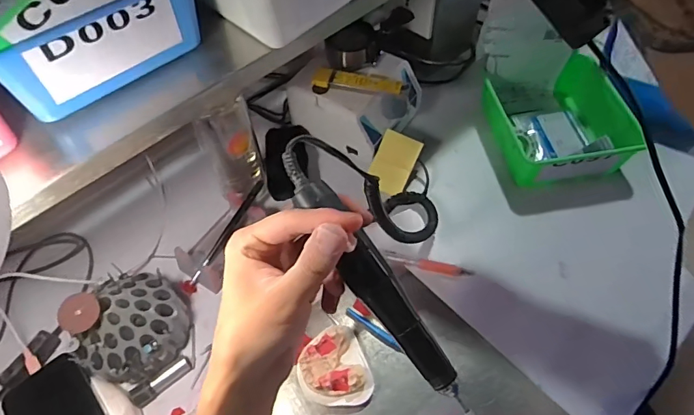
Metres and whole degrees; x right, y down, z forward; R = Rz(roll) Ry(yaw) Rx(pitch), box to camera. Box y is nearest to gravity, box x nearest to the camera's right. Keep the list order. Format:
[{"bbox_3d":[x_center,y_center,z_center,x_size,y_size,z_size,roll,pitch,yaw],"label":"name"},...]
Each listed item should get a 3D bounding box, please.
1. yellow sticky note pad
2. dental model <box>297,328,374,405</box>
[{"bbox_3d":[0.060,-0.056,0.577,0.051,0.008,0.077,24,97,10],"label":"yellow sticky note pad"},{"bbox_3d":[-0.013,0.158,0.441,0.065,0.026,0.072,-20,60,-9],"label":"dental model"}]

